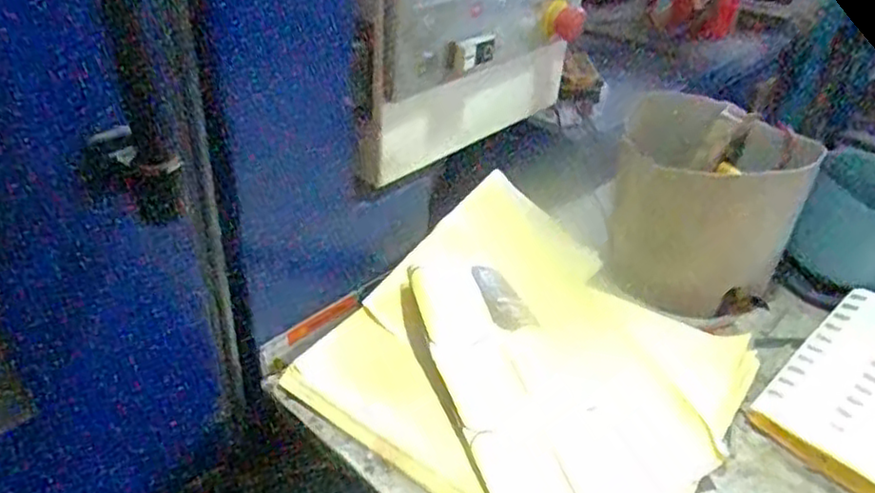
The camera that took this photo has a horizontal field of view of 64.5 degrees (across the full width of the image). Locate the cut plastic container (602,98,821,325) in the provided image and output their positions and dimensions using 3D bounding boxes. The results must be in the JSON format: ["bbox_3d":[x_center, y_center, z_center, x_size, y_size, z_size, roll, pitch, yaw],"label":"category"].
[{"bbox_3d":[0.341,-0.070,0.893,0.218,0.198,0.245,14,37,14],"label":"cut plastic container"}]

